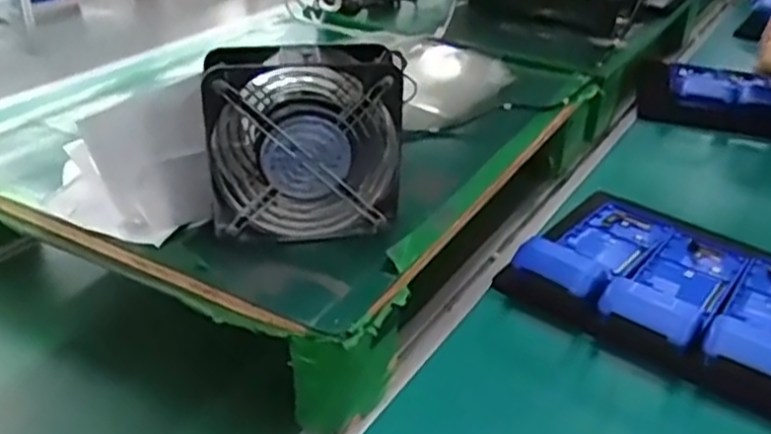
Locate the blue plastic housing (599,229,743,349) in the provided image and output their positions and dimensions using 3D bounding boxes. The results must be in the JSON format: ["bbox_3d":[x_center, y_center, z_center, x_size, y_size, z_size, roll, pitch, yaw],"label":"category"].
[{"bbox_3d":[0.282,0.062,0.715,0.079,0.027,0.226,23,23,29],"label":"blue plastic housing"}]

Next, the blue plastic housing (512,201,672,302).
[{"bbox_3d":[0.219,0.029,0.764,0.085,0.031,0.228,23,23,30],"label":"blue plastic housing"}]

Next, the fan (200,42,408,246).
[{"bbox_3d":[-0.065,-0.058,0.595,0.144,0.150,0.057,-3,31,-10],"label":"fan"}]

